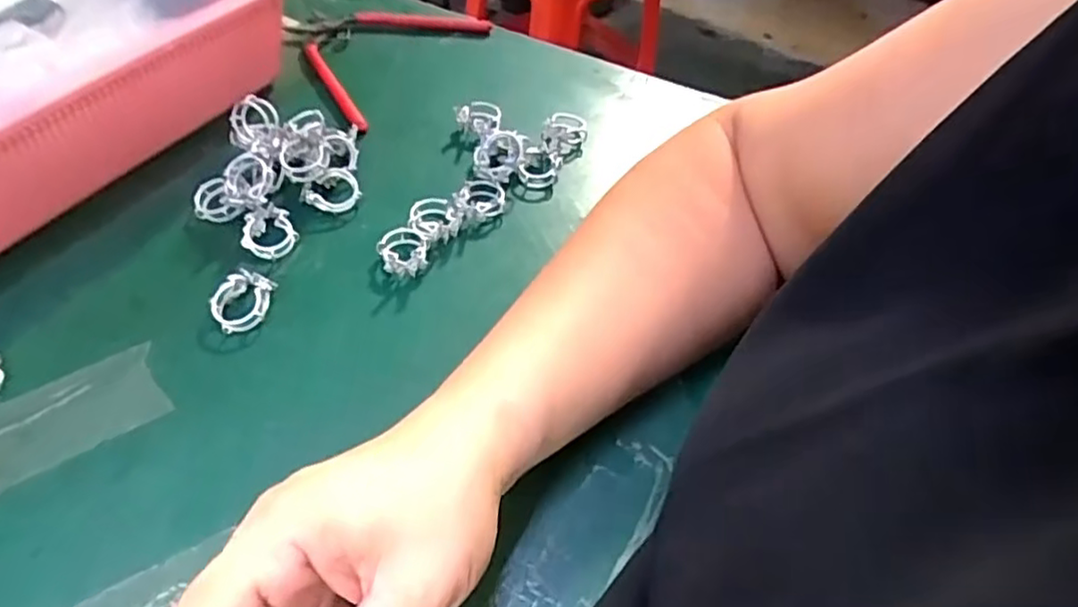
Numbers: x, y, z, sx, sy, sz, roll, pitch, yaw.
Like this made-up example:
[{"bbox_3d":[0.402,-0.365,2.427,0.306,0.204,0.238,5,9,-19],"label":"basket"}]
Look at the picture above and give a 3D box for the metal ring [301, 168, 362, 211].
[{"bbox_3d":[-0.117,-0.064,0.376,0.027,0.017,0.023,11,51,5],"label":"metal ring"}]

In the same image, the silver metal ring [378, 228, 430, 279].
[{"bbox_3d":[-0.073,-0.028,0.355,0.026,0.015,0.030,0,51,-4],"label":"silver metal ring"}]

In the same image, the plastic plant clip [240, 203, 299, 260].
[{"bbox_3d":[-0.145,-0.038,0.357,0.026,0.011,0.029,4,65,-21],"label":"plastic plant clip"}]

